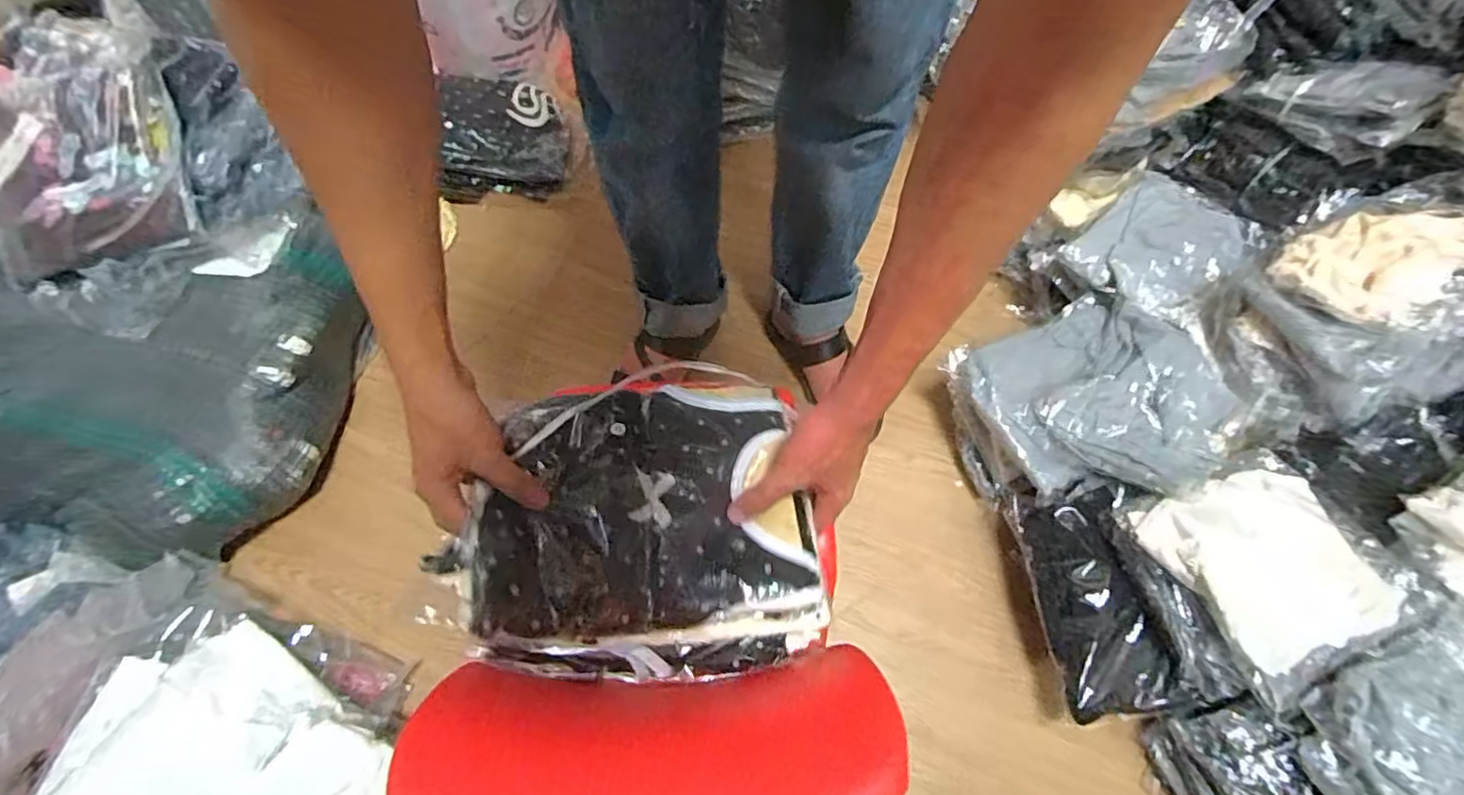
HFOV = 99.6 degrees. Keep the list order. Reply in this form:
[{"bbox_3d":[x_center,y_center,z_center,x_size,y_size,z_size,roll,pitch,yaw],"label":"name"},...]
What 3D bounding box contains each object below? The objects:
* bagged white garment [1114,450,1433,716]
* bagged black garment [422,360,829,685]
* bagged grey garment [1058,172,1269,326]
[{"bbox_3d":[0.601,0.188,0.690,0.249,0.065,0.226,-18,68,-10],"label":"bagged white garment"},{"bbox_3d":[-0.077,0.092,0.497,0.276,0.092,0.240,-3,66,-4],"label":"bagged black garment"},{"bbox_3d":[0.627,-0.219,0.902,0.223,0.041,0.188,-41,74,-18],"label":"bagged grey garment"}]

